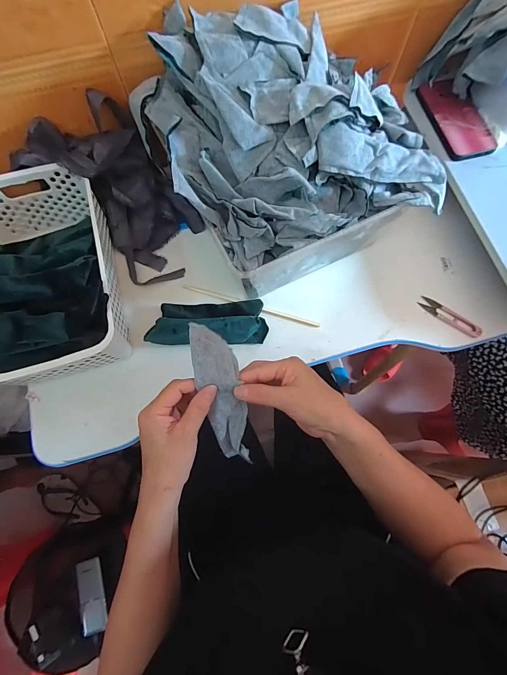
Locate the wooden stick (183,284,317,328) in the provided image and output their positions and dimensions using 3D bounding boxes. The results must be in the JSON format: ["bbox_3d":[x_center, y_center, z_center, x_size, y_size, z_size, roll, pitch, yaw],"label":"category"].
[{"bbox_3d":[-0.005,-0.051,0.518,0.224,0.005,0.009,17,75,5],"label":"wooden stick"}]

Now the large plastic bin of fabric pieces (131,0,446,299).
[{"bbox_3d":[0.044,-0.256,0.457,0.324,0.200,0.336,-27,76,-7],"label":"large plastic bin of fabric pieces"}]

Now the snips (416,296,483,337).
[{"bbox_3d":[0.314,-0.034,0.516,0.100,0.008,0.024,37,77,10],"label":"snips"}]

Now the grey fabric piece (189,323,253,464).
[{"bbox_3d":[-0.035,0.061,0.365,0.045,0.042,0.157,-14,96,-4],"label":"grey fabric piece"}]

